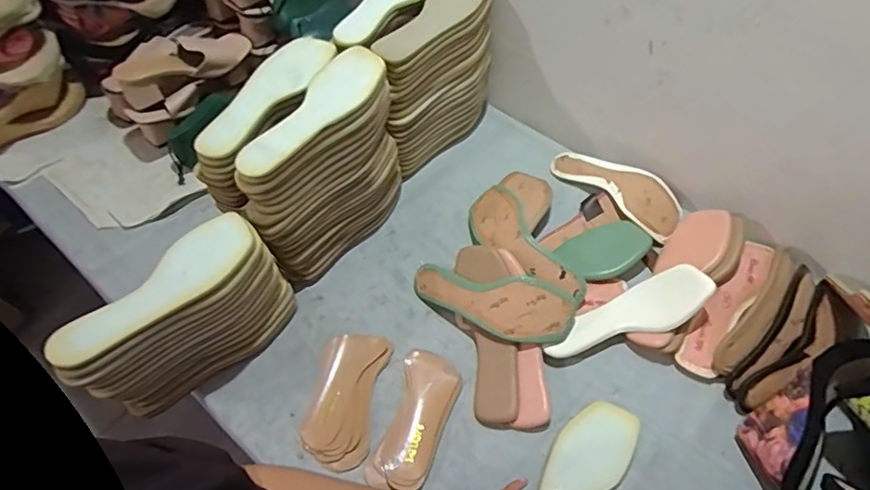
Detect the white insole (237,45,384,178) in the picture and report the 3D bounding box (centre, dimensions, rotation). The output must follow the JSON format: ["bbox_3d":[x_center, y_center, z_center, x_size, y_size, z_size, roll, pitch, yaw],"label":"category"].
[{"bbox_3d":[-0.147,-0.171,0.676,0.076,0.015,0.243,25,63,21],"label":"white insole"}]

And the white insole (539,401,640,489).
[{"bbox_3d":[0.157,0.285,0.627,0.081,0.018,0.239,33,66,21],"label":"white insole"}]

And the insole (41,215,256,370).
[{"bbox_3d":[-0.300,0.042,0.582,0.082,0.016,0.226,39,60,21],"label":"insole"}]

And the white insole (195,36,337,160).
[{"bbox_3d":[-0.222,-0.201,0.706,0.090,0.016,0.245,21,63,21],"label":"white insole"}]

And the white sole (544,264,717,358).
[{"bbox_3d":[0.259,0.098,0.733,0.231,0.044,0.080,-26,58,3],"label":"white sole"}]

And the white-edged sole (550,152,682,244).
[{"bbox_3d":[0.297,-0.098,0.878,0.088,0.038,0.231,-34,62,-20],"label":"white-edged sole"}]

